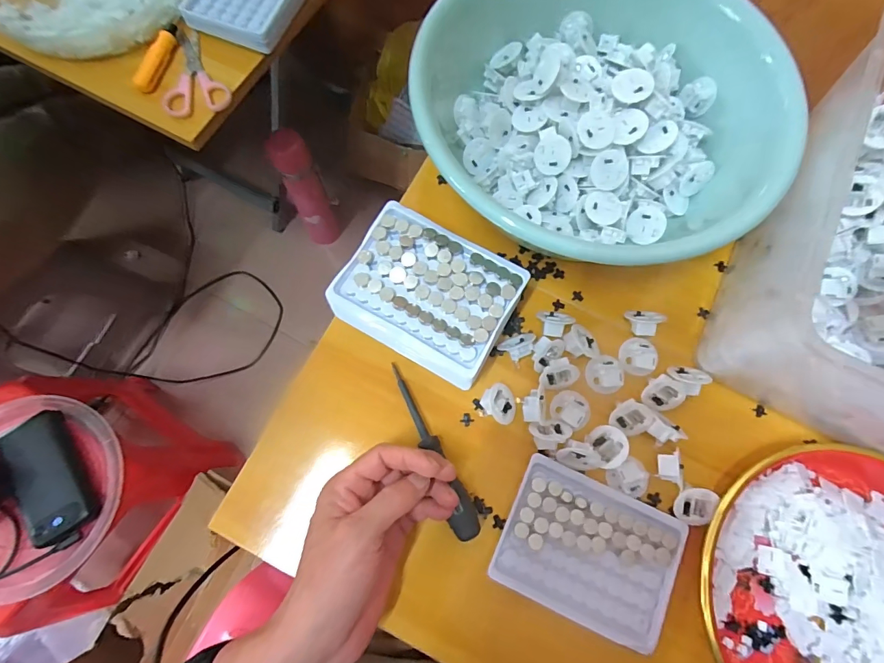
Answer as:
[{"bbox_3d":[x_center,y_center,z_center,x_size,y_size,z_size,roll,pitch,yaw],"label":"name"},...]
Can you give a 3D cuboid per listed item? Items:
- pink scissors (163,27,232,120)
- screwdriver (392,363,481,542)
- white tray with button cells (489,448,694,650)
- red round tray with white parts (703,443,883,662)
[{"bbox_3d":[-0.253,-0.267,0.428,0.061,0.008,0.105,-8,75,-4],"label":"pink scissors"},{"bbox_3d":[-0.011,0.092,0.326,0.022,0.023,0.143,-28,77,-9],"label":"screwdriver"},{"bbox_3d":[0.110,0.164,0.313,0.126,0.009,0.096,24,75,5],"label":"white tray with button cells"},{"bbox_3d":[0.306,0.206,0.307,0.211,0.023,0.229,0,74,-2],"label":"red round tray with white parts"}]

